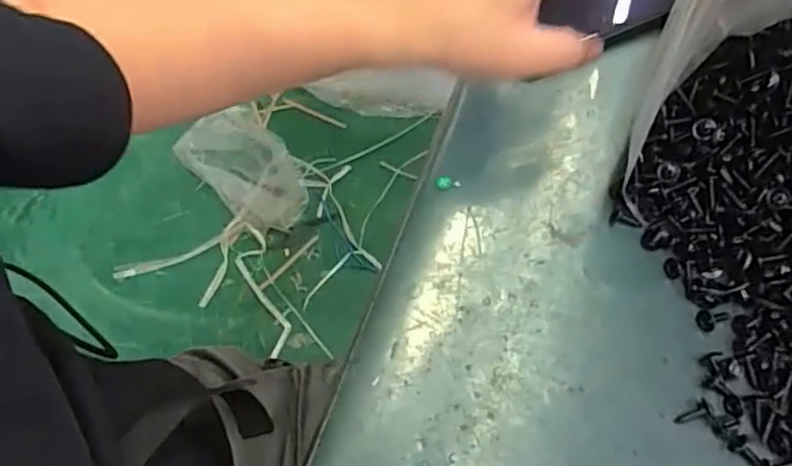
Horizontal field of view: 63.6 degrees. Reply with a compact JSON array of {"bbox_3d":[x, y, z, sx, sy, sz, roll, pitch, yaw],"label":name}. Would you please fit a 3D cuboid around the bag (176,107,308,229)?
[{"bbox_3d":[-0.320,-0.137,1.340,0.188,0.054,0.326,-35,68,-12],"label":"bag"}]

